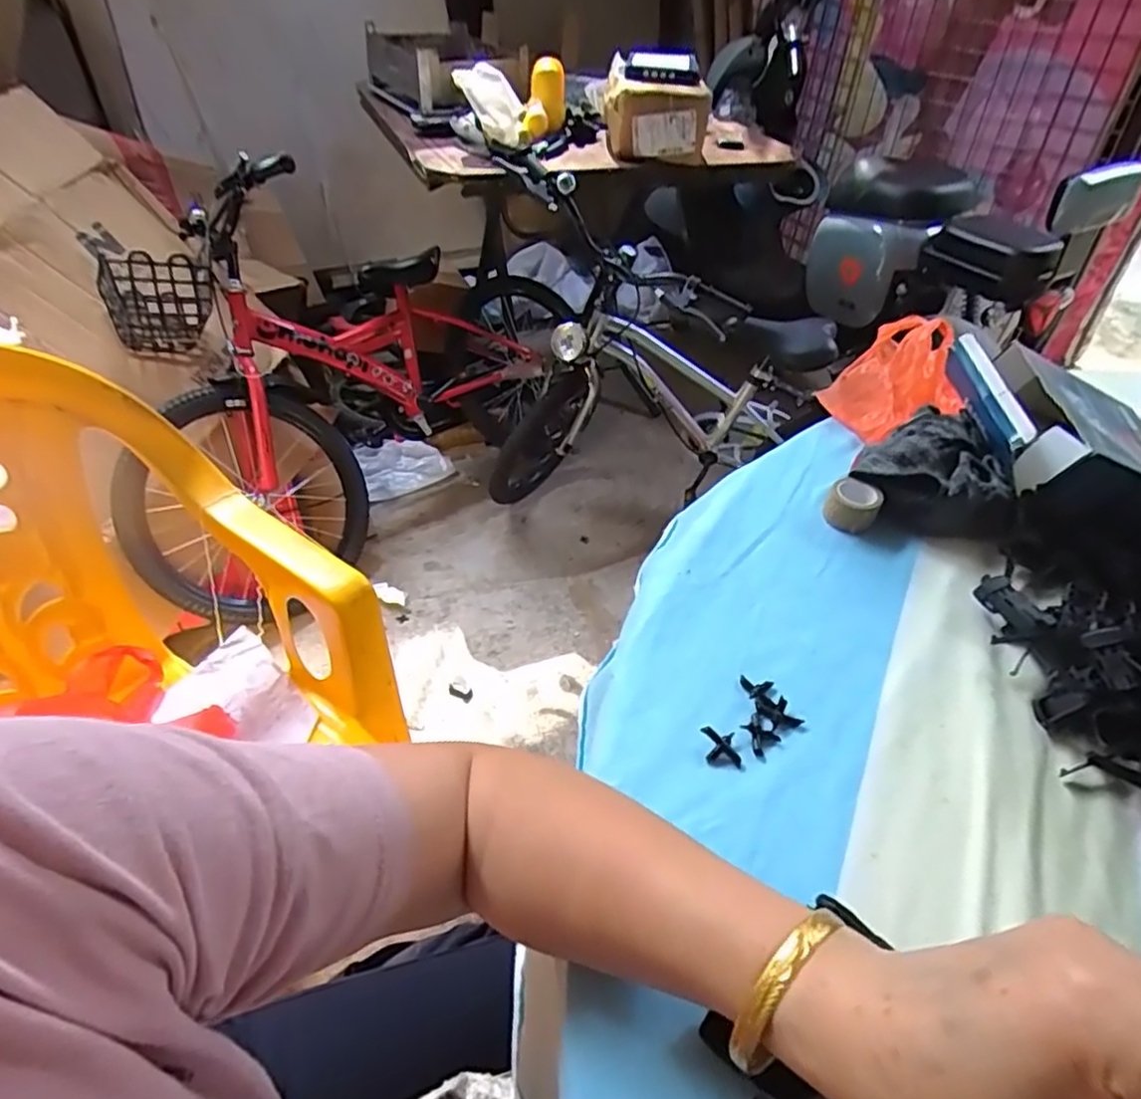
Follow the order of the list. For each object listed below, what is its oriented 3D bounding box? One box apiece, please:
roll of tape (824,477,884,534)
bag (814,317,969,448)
[{"bbox_3d":[0.212,-0.034,0.509,0.036,0.025,0.035,1,45,-1],"label":"roll of tape"},{"bbox_3d":[0.302,-0.156,0.614,0.104,0.054,0.152,35,54,29],"label":"bag"}]

